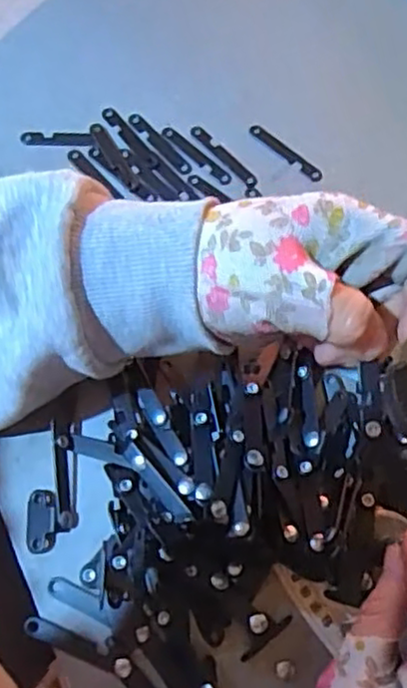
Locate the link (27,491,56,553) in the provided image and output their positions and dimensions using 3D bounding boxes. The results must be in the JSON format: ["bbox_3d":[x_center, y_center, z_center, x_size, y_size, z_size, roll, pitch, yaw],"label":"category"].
[{"bbox_3d":[-0.077,0.084,0.331,0.013,0.005,0.029,-1,69,-2],"label":"link"}]

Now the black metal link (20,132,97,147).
[{"bbox_3d":[-0.086,-0.122,0.411,0.043,0.004,0.009,1,69,-1],"label":"black metal link"}]

